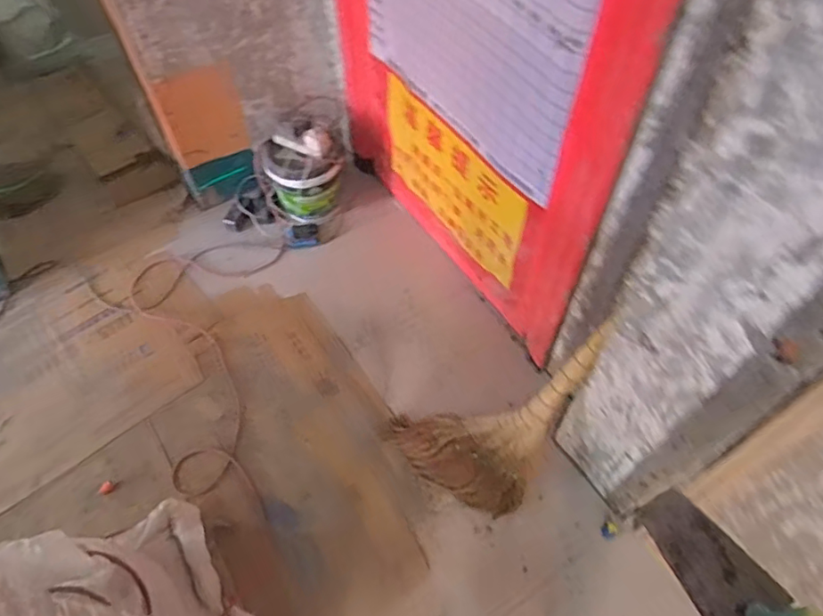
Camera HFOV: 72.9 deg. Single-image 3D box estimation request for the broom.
[{"bbox_3d":[0.233,0.274,1.297,0.222,0.655,0.295,19,44,-39],"label":"broom"}]

